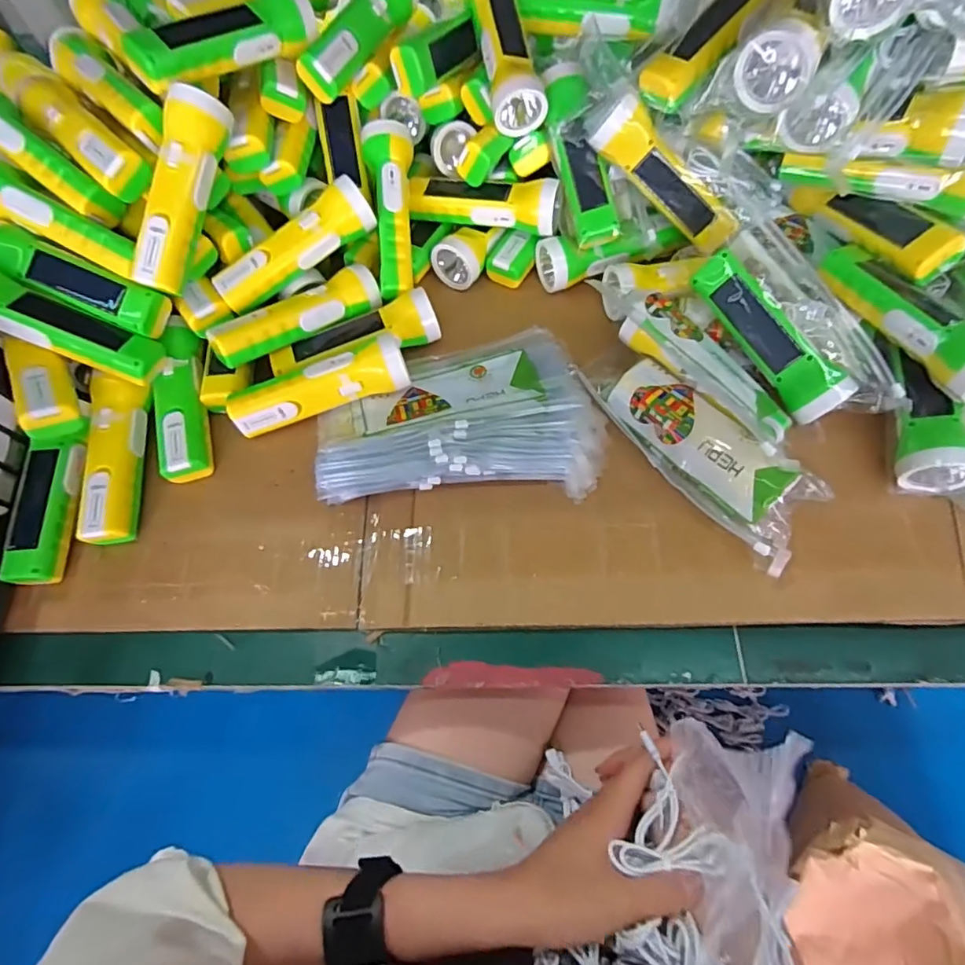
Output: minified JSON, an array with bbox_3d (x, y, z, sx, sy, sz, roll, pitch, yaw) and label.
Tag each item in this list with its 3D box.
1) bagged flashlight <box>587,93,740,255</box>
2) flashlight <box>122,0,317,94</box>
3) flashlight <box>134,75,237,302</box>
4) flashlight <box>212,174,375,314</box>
[{"bbox_3d":[0.178,-0.293,0.515,0.170,0.054,0.046,35,66,-18],"label":"bagged flashlight"},{"bbox_3d":[-0.229,-0.398,0.479,0.171,0.045,0.047,-42,69,-16],"label":"flashlight"},{"bbox_3d":[-0.266,-0.255,0.473,0.043,0.045,0.168,20,97,12],"label":"flashlight"},{"bbox_3d":[-0.185,-0.229,0.523,0.168,0.042,0.043,-35,67,1],"label":"flashlight"}]

